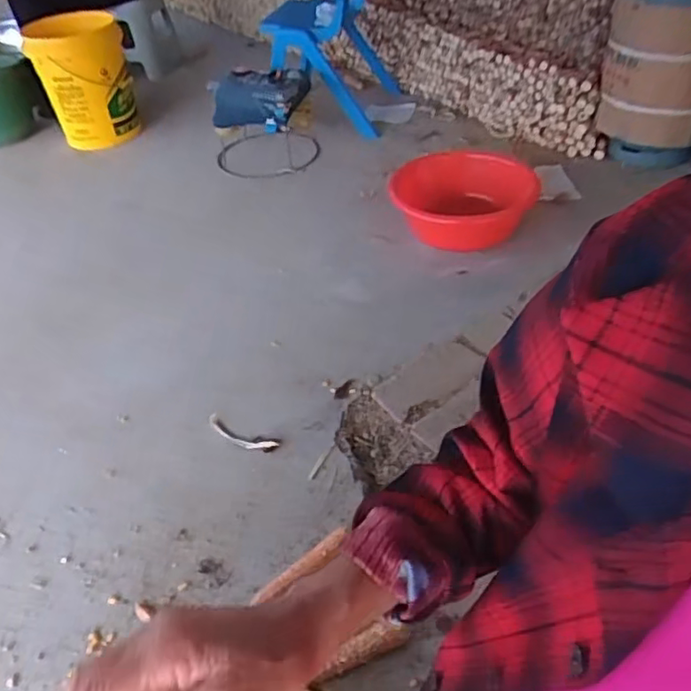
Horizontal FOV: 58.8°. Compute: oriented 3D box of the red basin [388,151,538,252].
[{"bbox_3d":[0.290,-0.370,1.540,0.334,0.134,0.334,-3,43,2],"label":"red basin"}]

